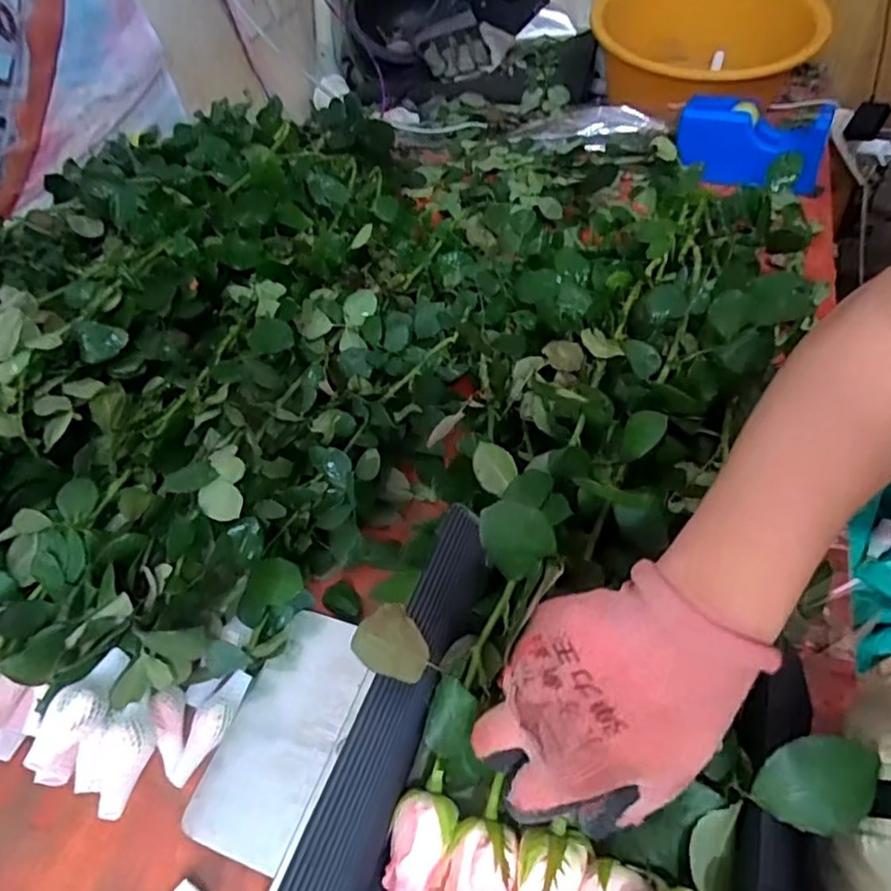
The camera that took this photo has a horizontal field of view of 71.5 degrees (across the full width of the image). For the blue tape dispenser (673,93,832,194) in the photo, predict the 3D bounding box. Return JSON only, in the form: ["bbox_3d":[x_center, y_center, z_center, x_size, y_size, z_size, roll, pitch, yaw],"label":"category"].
[{"bbox_3d":[0.442,-0.441,0.900,0.199,0.099,0.056,14,53,20],"label":"blue tape dispenser"}]

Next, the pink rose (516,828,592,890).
[{"bbox_3d":[0.044,0.194,0.274,0.028,0.027,0.047,16,54,21],"label":"pink rose"}]

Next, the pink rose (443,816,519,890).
[{"bbox_3d":[0.016,0.196,0.281,0.032,0.031,0.042,7,51,15],"label":"pink rose"}]

